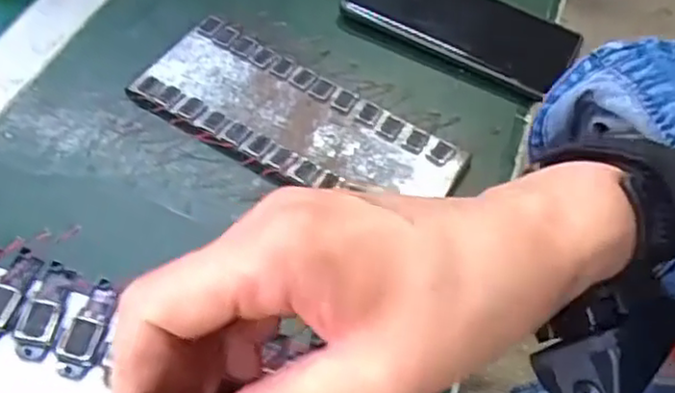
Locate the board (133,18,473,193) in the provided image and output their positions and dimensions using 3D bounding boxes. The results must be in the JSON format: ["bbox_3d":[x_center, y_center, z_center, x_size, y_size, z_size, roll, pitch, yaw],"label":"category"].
[{"bbox_3d":[-0.026,-0.046,0.421,0.199,0.012,0.082,29,56,14],"label":"board"}]

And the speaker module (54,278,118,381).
[{"bbox_3d":[-0.097,0.051,0.266,0.015,0.004,0.039,12,54,3],"label":"speaker module"}]

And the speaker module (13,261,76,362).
[{"bbox_3d":[-0.114,0.044,0.267,0.015,0.005,0.039,8,54,-1],"label":"speaker module"}]

